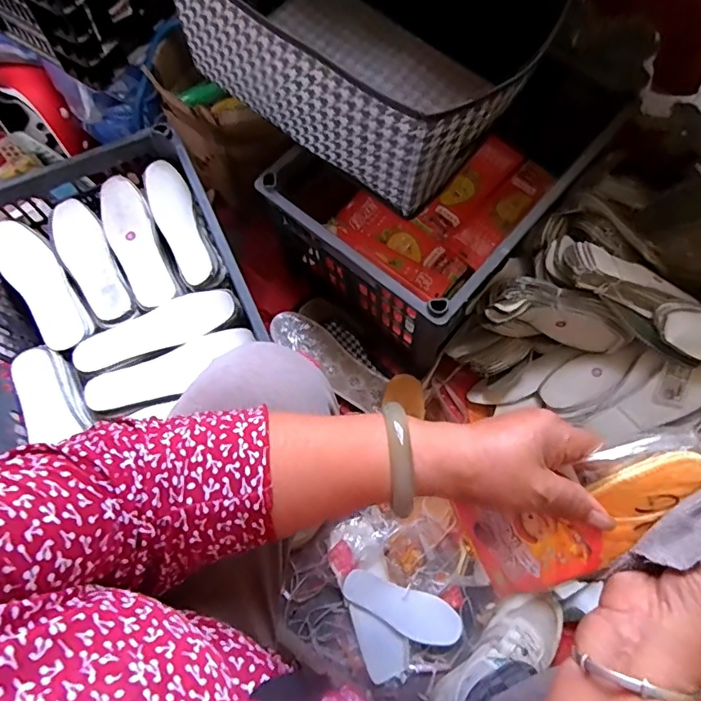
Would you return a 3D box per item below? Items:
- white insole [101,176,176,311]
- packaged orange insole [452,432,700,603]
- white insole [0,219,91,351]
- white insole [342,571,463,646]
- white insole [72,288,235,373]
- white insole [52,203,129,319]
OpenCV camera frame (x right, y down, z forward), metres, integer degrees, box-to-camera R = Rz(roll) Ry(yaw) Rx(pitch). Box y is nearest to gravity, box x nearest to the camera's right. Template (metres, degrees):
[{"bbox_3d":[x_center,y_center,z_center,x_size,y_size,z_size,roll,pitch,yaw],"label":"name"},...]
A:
[{"bbox_3d":[-0.324,-0.161,0.749,0.071,0.034,0.224,-24,69,-7],"label":"white insole"},{"bbox_3d":[0.150,0.106,0.320,0.152,0.013,0.068,-29,85,19],"label":"packaged orange insole"},{"bbox_3d":[-0.453,-0.099,0.731,0.070,0.033,0.236,-39,71,-13],"label":"white insole"},{"bbox_3d":[0.074,0.378,0.734,0.173,0.028,0.061,16,69,9],"label":"white insole"},{"bbox_3d":[-0.272,-0.030,0.696,0.222,0.017,0.067,-19,68,-5],"label":"white insole"},{"bbox_3d":[-0.389,-0.136,0.741,0.070,0.007,0.212,-31,70,-10],"label":"white insole"}]

